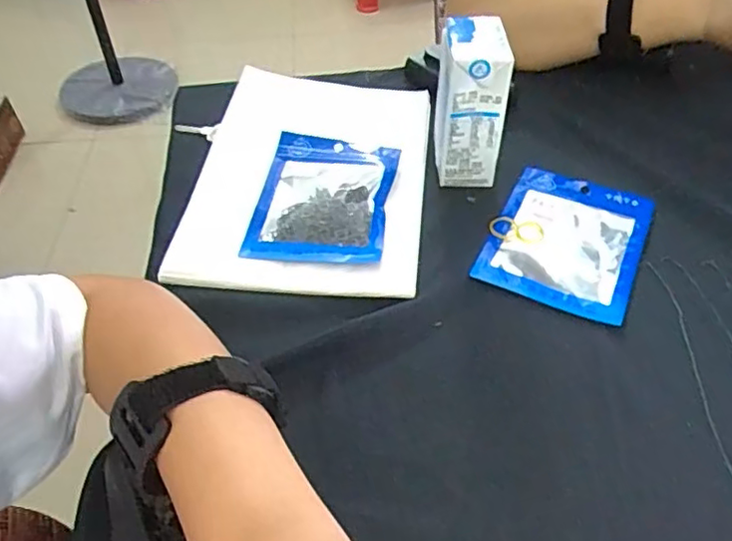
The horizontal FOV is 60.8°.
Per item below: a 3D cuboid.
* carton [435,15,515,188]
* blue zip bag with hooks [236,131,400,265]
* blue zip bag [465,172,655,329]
[{"bbox_3d":[0.078,-0.121,0.467,0.049,0.112,0.054,5,46,7],"label":"carton"},{"bbox_3d":[-0.032,-0.055,0.470,0.099,0.017,0.130,4,46,5],"label":"blue zip bag with hooks"},{"bbox_3d":[0.144,-0.024,0.444,0.099,0.005,0.131,19,49,19],"label":"blue zip bag"}]

